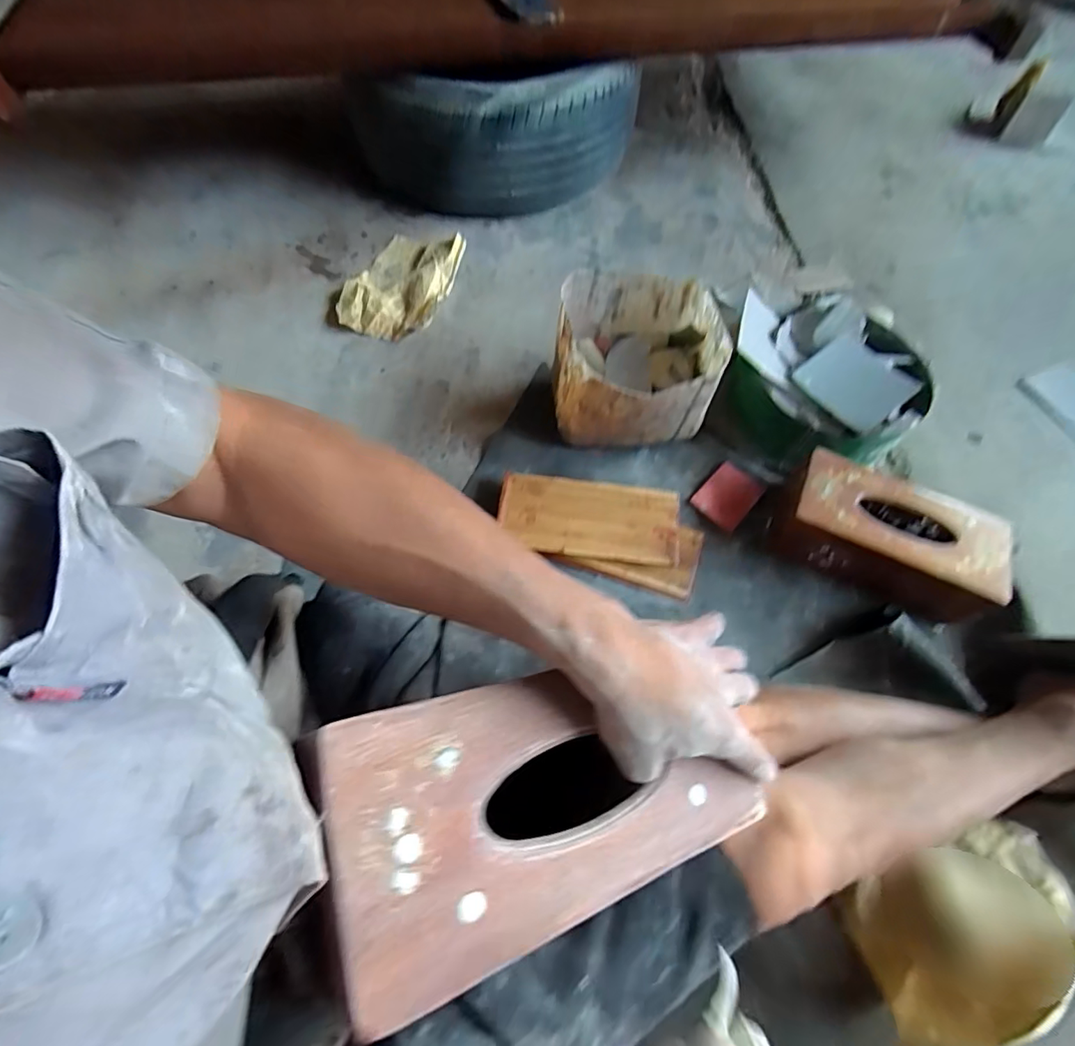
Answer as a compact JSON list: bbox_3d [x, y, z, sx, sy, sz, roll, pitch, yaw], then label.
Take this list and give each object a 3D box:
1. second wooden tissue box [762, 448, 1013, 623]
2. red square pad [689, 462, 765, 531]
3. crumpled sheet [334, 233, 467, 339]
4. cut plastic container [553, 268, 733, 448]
[{"bbox_3d":[0.465,0.021,0.710,0.267,0.097,0.144,26,67,13],"label":"second wooden tissue box"},{"bbox_3d":[0.283,-0.042,0.778,0.074,0.012,0.099,38,70,17],"label":"red square pad"},{"bbox_3d":[-0.252,-0.441,0.962,0.180,0.033,0.246,14,65,7],"label":"crumpled sheet"},{"bbox_3d":[0.140,-0.228,0.775,0.222,0.174,0.209,2,64,0],"label":"cut plastic container"}]

